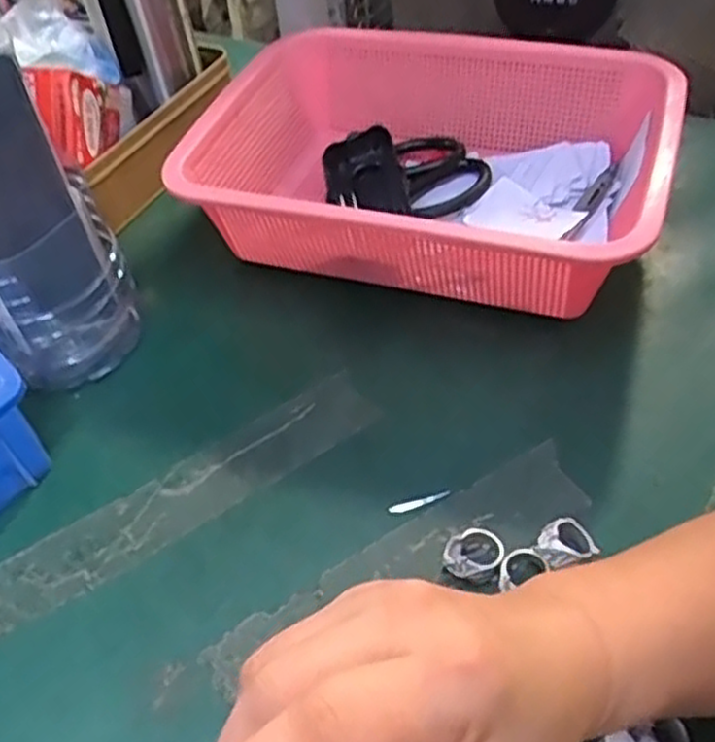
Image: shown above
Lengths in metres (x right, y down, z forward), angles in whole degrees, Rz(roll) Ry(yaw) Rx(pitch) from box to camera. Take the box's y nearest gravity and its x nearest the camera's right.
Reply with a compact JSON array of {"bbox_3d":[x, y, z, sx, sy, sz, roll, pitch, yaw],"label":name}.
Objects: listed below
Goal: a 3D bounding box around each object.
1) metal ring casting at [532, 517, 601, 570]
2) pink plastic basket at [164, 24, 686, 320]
[{"bbox_3d":[0.099,0.083,0.359,0.029,0.014,0.023,-29,51,-19],"label":"metal ring casting"},{"bbox_3d":[0.052,-0.131,0.517,0.299,0.101,0.211,14,51,18],"label":"pink plastic basket"}]

